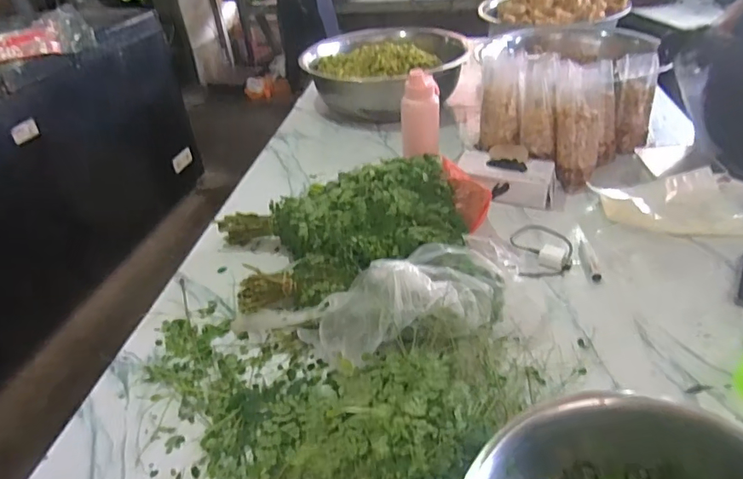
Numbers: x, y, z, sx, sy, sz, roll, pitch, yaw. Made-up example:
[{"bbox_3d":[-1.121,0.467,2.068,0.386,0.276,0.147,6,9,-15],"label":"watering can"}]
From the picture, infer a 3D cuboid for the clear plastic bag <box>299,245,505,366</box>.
[{"bbox_3d":[0.057,0.099,0.803,0.309,0.130,0.150,-10,36,-5],"label":"clear plastic bag"}]

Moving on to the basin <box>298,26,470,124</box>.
[{"bbox_3d":[0.042,-0.544,1.608,0.430,0.194,0.426,-4,37,3],"label":"basin"}]

